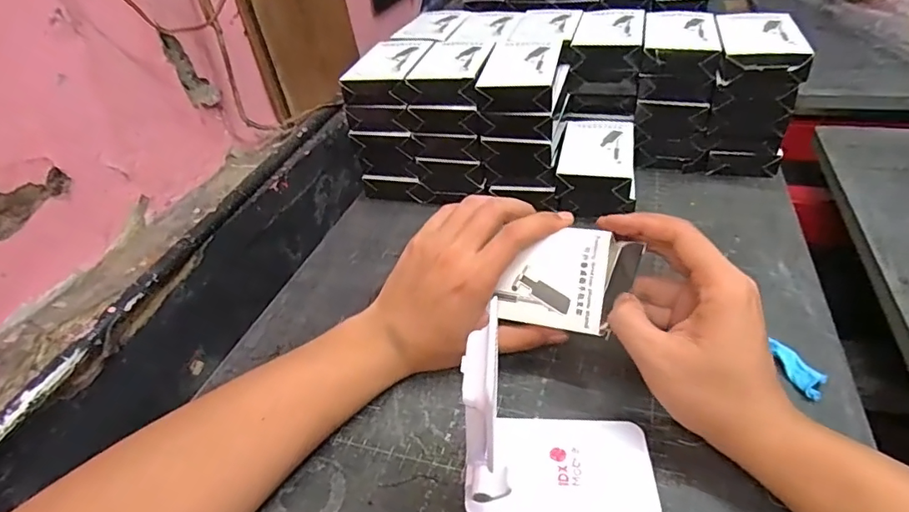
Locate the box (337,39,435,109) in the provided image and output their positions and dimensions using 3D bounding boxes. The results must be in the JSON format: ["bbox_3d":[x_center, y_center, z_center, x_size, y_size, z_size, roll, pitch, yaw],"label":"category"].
[{"bbox_3d":[-0.066,-0.199,0.550,0.068,0.029,0.125,4,39,14],"label":"box"}]

